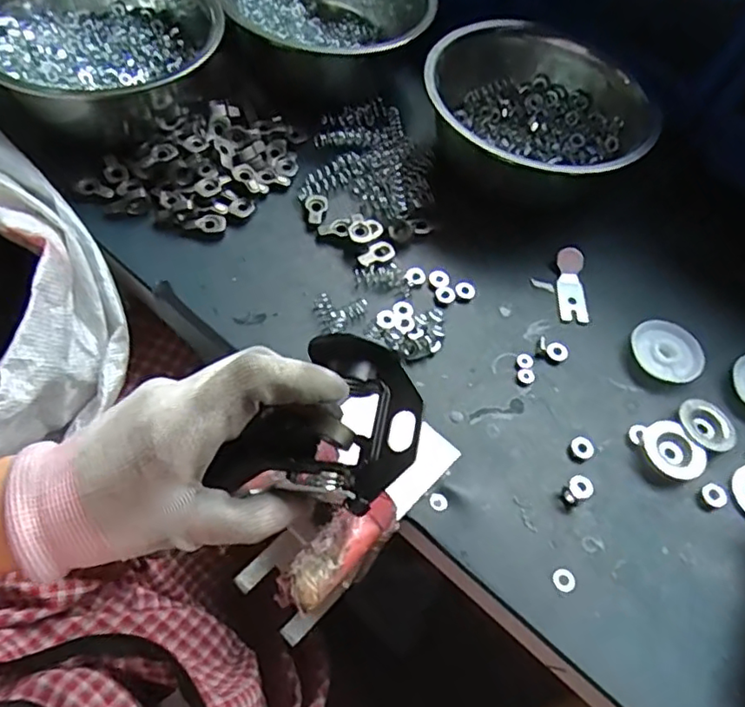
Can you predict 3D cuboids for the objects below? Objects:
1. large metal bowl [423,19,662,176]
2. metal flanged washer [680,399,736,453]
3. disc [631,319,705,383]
[{"bbox_3d":[0.134,-0.195,0.482,0.169,0.066,0.169,1,63,-2],"label":"large metal bowl"},{"bbox_3d":[0.223,0.047,0.399,0.035,0.006,0.036,1,63,-2],"label":"metal flanged washer"},{"bbox_3d":[0.210,-0.002,0.428,0.048,0.006,0.046,1,63,-2],"label":"disc"}]

